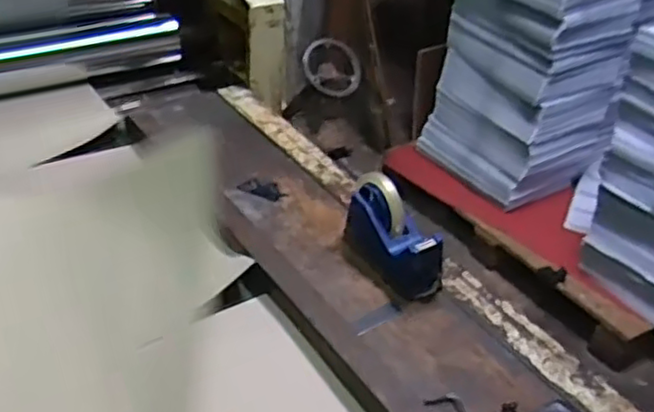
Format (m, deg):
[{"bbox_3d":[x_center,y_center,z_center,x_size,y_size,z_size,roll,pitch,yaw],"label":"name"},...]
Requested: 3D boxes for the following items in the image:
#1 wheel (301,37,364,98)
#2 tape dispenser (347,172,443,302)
[{"bbox_3d":[0.011,-0.277,1.391,0.116,0.095,0.116,3,35,-1],"label":"wheel"},{"bbox_3d":[0.090,0.037,0.930,0.064,0.109,0.163,-15,39,-25],"label":"tape dispenser"}]

